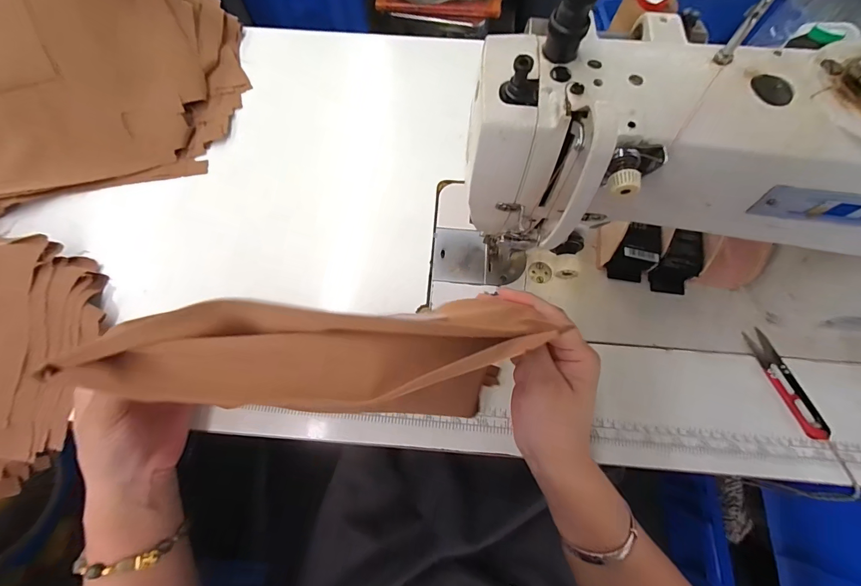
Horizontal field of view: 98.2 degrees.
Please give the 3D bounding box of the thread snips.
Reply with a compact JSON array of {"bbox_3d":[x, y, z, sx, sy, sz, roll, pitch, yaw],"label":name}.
[{"bbox_3d":[0.340,0.085,0.356,0.023,0.008,0.105,-15,71,-5],"label":"thread snips"}]

